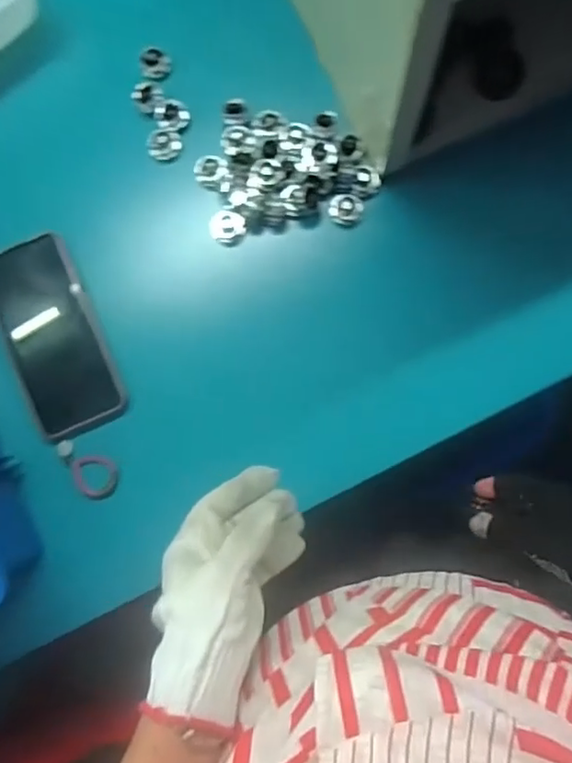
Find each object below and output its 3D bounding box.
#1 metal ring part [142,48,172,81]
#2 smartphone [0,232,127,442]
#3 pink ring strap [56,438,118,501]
[{"bbox_3d":[-0.116,-0.284,0.532,0.025,0.017,0.022,-27,86,2],"label":"metal ring part"},{"bbox_3d":[-0.202,-0.037,0.511,0.078,0.017,0.167,-25,84,-2],"label":"smartphone"},{"bbox_3d":[-0.172,0.076,0.507,0.060,0.008,0.034,29,90,4],"label":"pink ring strap"}]

